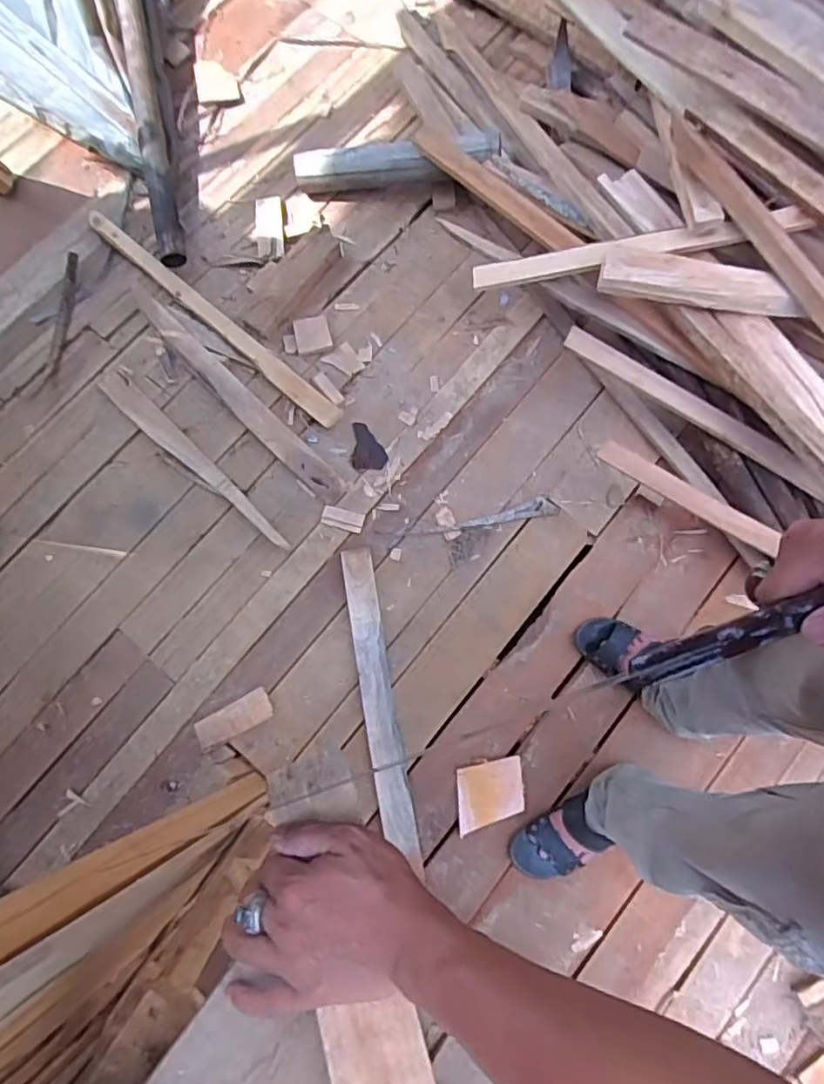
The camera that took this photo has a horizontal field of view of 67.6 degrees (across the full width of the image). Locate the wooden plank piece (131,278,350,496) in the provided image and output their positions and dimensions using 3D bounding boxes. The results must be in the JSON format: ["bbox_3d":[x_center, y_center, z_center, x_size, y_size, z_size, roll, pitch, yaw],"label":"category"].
[{"bbox_3d":[-0.390,-0.330,1.327,0.062,0.016,0.663,-44,80,-9],"label":"wooden plank piece"}]

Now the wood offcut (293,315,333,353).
[{"bbox_3d":[-0.220,-0.462,1.363,0.076,0.010,0.080,-13,77,-2],"label":"wood offcut"}]

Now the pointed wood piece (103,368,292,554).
[{"bbox_3d":[-0.469,-0.180,1.301,0.564,0.012,0.056,42,81,9],"label":"pointed wood piece"}]

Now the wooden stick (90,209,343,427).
[{"bbox_3d":[-0.454,-0.509,1.371,0.777,0.019,0.058,41,81,9],"label":"wooden stick"}]

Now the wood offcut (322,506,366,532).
[{"bbox_3d":[-0.143,-0.048,1.275,0.084,0.013,0.041,13,77,4],"label":"wood offcut"}]

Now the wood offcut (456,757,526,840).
[{"bbox_3d":[0.145,0.468,1.145,0.134,0.016,0.106,-12,77,-2],"label":"wood offcut"}]

